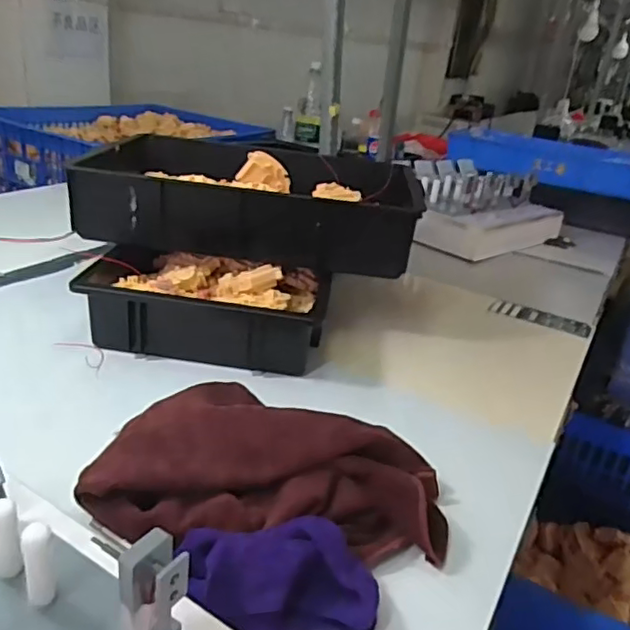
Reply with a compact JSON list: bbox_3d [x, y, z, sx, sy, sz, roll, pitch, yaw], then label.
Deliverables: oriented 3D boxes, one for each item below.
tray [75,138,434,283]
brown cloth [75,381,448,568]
[{"bbox_3d":[-0.091,-0.172,0.927,0.458,0.109,0.323,6,24,-2],"label":"tray"},{"bbox_3d":[-0.036,0.130,0.543,0.306,0.065,0.169,4,24,-7],"label":"brown cloth"}]

